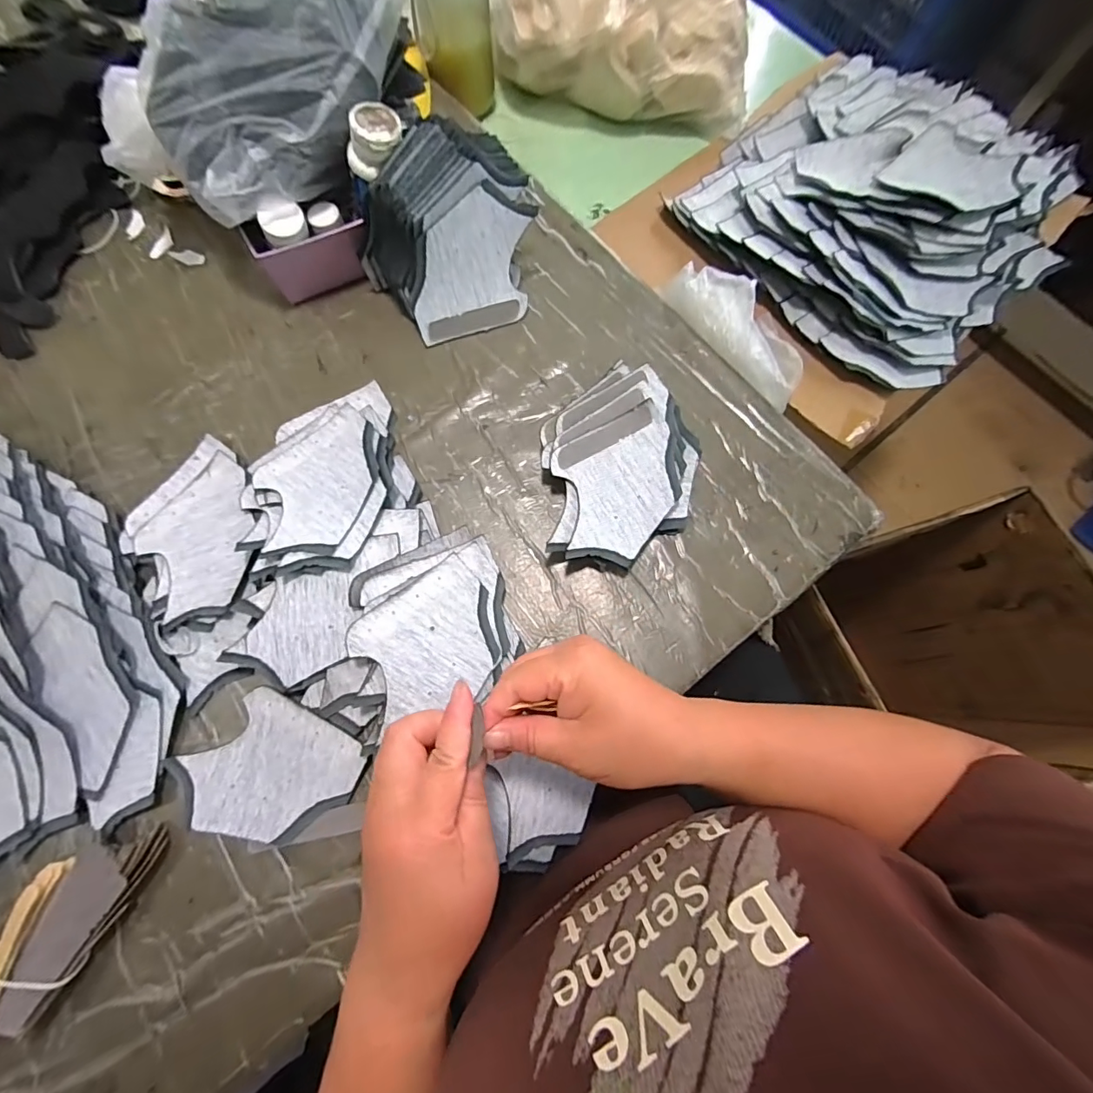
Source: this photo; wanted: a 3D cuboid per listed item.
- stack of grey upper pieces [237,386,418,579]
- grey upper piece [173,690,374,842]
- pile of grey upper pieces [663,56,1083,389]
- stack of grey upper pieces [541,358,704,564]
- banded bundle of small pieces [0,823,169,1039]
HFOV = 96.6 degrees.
[{"bbox_3d":[-0.188,-0.057,0.411,0.135,0.040,0.160,-20,75,-8],"label":"stack of grey upper pieces"},{"bbox_3d":[-0.202,0.167,0.358,0.115,0.013,0.102,29,75,6],"label":"grey upper piece"},{"bbox_3d":[0.355,-0.366,0.509,0.327,0.080,0.330,-38,78,-12],"label":"pile of grey upper pieces"},{"bbox_3d":[0.064,-0.070,0.415,0.128,0.029,0.170,1,74,-2],"label":"stack of grey upper pieces"},{"bbox_3d":[-0.318,0.250,0.320,0.051,0.034,0.123,22,74,4],"label":"banded bundle of small pieces"}]

